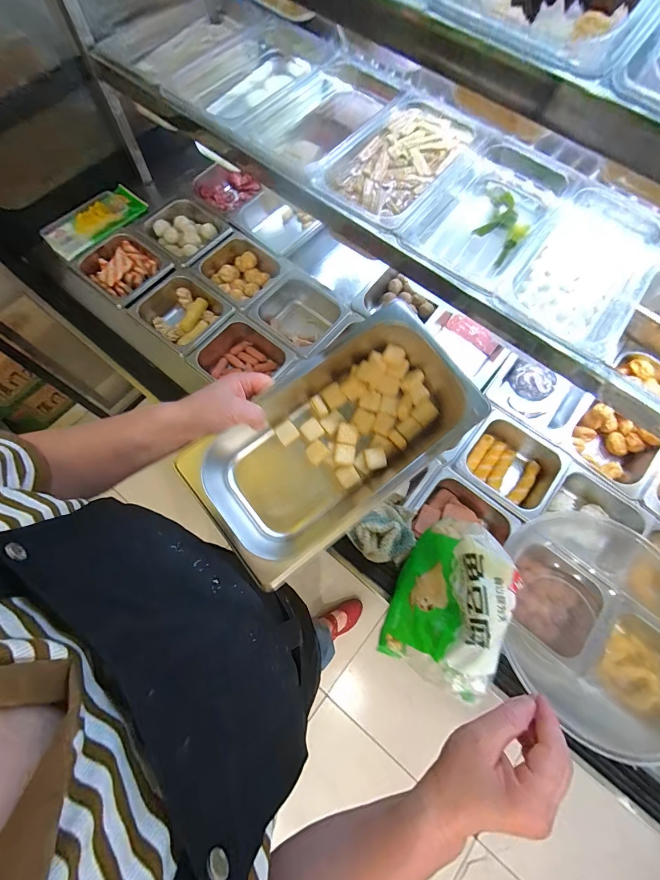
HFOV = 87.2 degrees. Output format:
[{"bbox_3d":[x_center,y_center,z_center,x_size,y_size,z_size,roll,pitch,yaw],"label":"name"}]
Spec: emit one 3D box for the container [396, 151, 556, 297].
[{"bbox_3d":[0.252,-0.363,0.583,0.181,0.091,0.344,34,75,9],"label":"container"}]

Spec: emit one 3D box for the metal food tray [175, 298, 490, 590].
[{"bbox_3d":[0.011,-0.004,0.419,0.321,0.095,0.175,-37,86,-6],"label":"metal food tray"}]

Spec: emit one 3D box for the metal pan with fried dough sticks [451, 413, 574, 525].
[{"bbox_3d":[0.349,0.051,0.685,0.179,0.068,0.174,40,76,11],"label":"metal pan with fried dough sticks"}]

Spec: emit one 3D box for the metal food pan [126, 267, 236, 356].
[{"bbox_3d":[-0.316,-0.271,0.767,0.181,0.065,0.167,43,77,11],"label":"metal food pan"}]

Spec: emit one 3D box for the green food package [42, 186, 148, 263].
[{"bbox_3d":[-0.537,-0.504,0.799,0.092,0.034,0.230,42,76,11],"label":"green food package"}]

